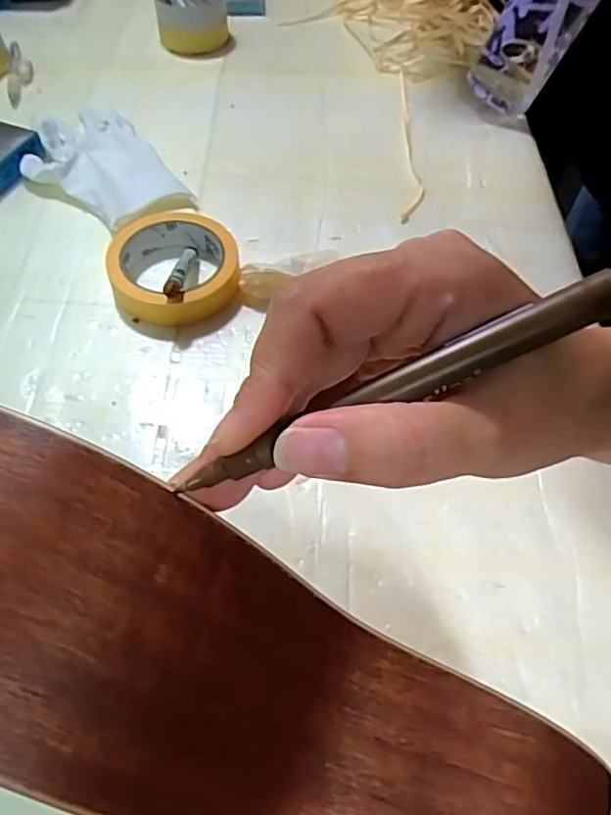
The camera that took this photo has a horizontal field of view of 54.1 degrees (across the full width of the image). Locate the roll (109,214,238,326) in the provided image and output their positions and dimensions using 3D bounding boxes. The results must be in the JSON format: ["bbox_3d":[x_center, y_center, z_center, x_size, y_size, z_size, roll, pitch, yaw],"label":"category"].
[{"bbox_3d":[-0.102,-0.108,0.468,0.095,0.029,0.101,1,56,-1],"label":"roll"}]

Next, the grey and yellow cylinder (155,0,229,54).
[{"bbox_3d":[-0.129,-0.449,0.686,0.078,0.046,0.081,-6,56,-6],"label":"grey and yellow cylinder"}]

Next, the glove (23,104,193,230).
[{"bbox_3d":[-0.194,-0.224,0.549,0.108,0.017,0.171,-31,62,-21],"label":"glove"}]

